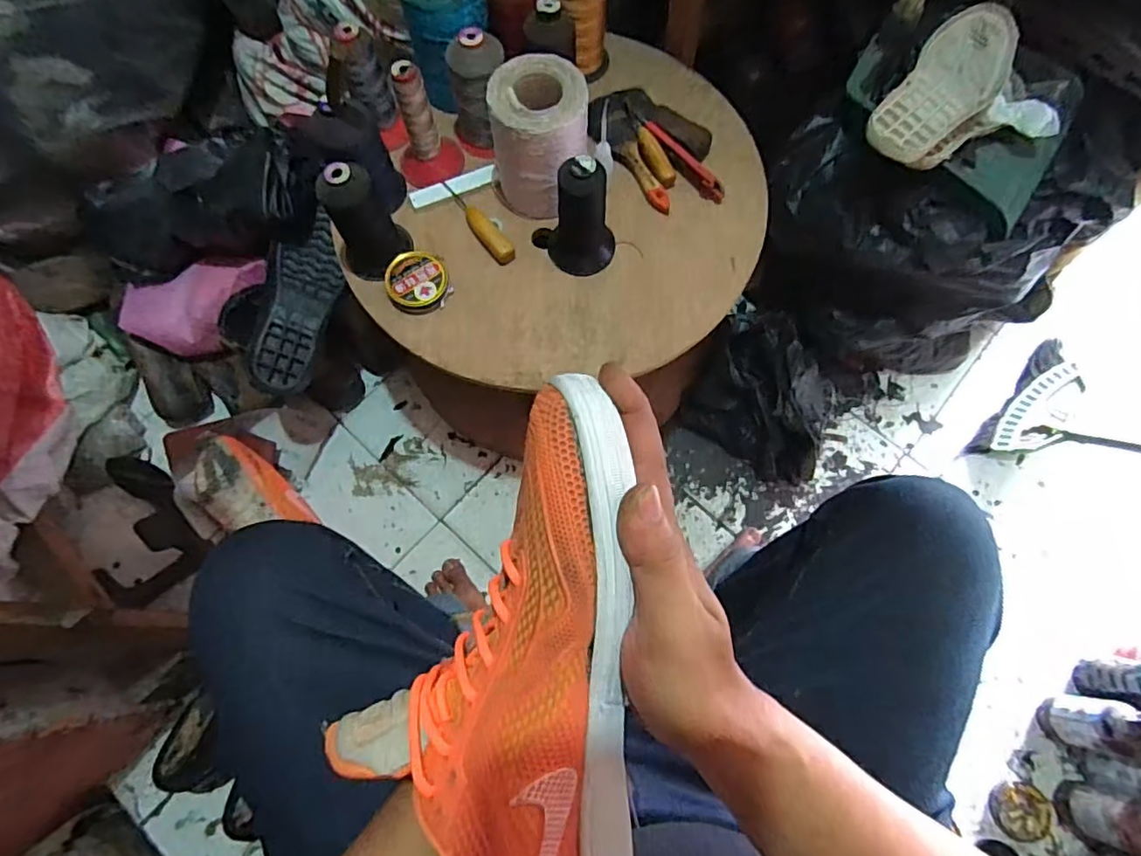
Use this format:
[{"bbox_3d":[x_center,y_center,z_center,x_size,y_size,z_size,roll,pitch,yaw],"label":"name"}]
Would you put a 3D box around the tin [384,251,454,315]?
[{"bbox_3d":[-0.177,-0.168,0.669,0.069,0.024,0.068,0,71,1],"label":"tin"}]

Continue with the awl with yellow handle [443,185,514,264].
[{"bbox_3d":[-0.110,-0.250,0.702,0.027,0.016,0.128,-34,74,-10],"label":"awl with yellow handle"}]

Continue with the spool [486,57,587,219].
[{"bbox_3d":[-0.034,-0.322,0.658,0.104,0.138,0.103,-1,71,0],"label":"spool"}]

